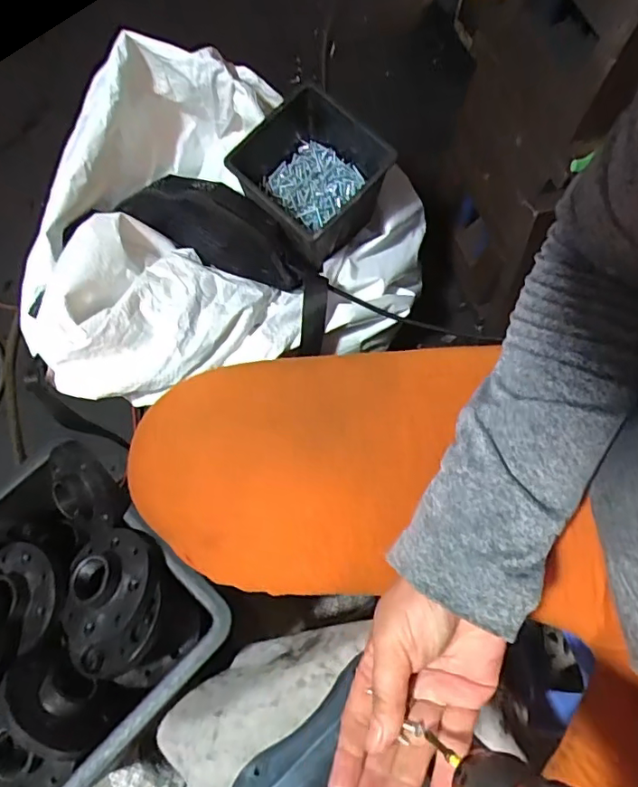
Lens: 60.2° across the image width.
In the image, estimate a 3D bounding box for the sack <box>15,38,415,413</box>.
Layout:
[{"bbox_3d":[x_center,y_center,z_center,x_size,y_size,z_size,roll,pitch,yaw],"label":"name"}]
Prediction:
[{"bbox_3d":[-0.097,-0.188,0.584,0.439,0.189,0.318,-24,71,-11],"label":"sack"}]

